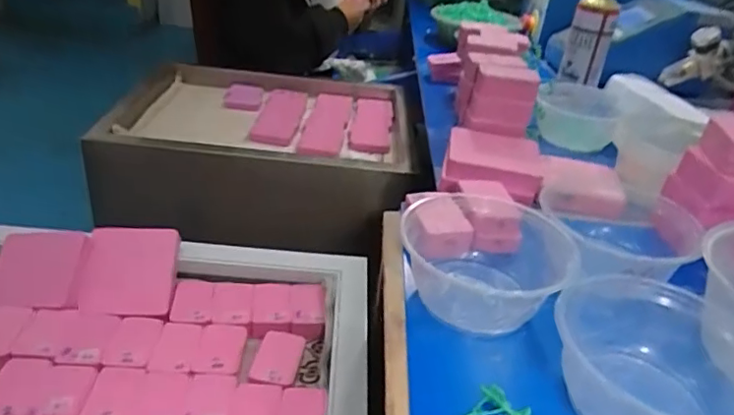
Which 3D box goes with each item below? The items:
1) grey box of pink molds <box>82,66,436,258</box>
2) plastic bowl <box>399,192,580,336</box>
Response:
[{"bbox_3d":[-0.190,-0.108,1.043,0.511,0.160,0.386,4,31,-5],"label":"grey box of pink molds"},{"bbox_3d":[0.104,0.037,0.475,0.131,0.070,0.121,5,31,-3],"label":"plastic bowl"}]

